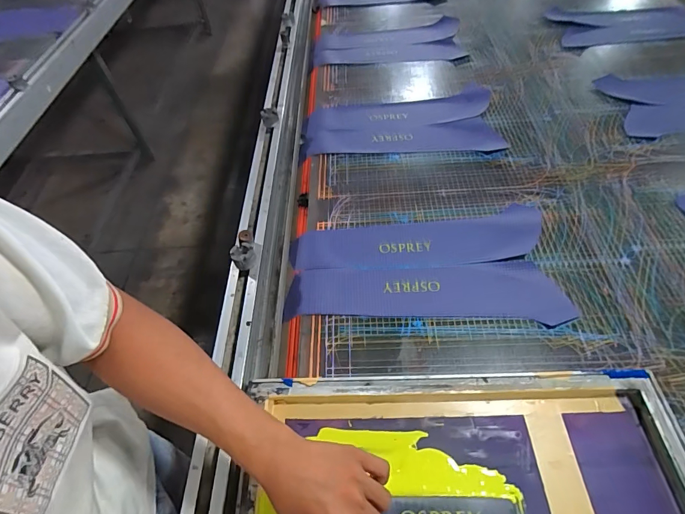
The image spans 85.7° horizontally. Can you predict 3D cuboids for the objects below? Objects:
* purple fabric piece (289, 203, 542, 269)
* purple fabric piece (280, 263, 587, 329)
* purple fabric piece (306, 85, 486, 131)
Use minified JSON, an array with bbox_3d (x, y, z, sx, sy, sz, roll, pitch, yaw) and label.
[{"bbox_3d":[0.132,-0.027,0.660,0.444,0.014,0.109,-5,54,0],"label":"purple fabric piece"},{"bbox_3d":[0.126,0.058,0.603,0.437,0.007,0.105,-1,54,3],"label":"purple fabric piece"},{"bbox_3d":[0.136,-0.352,0.893,0.445,0.010,0.138,-8,54,-2],"label":"purple fabric piece"}]

